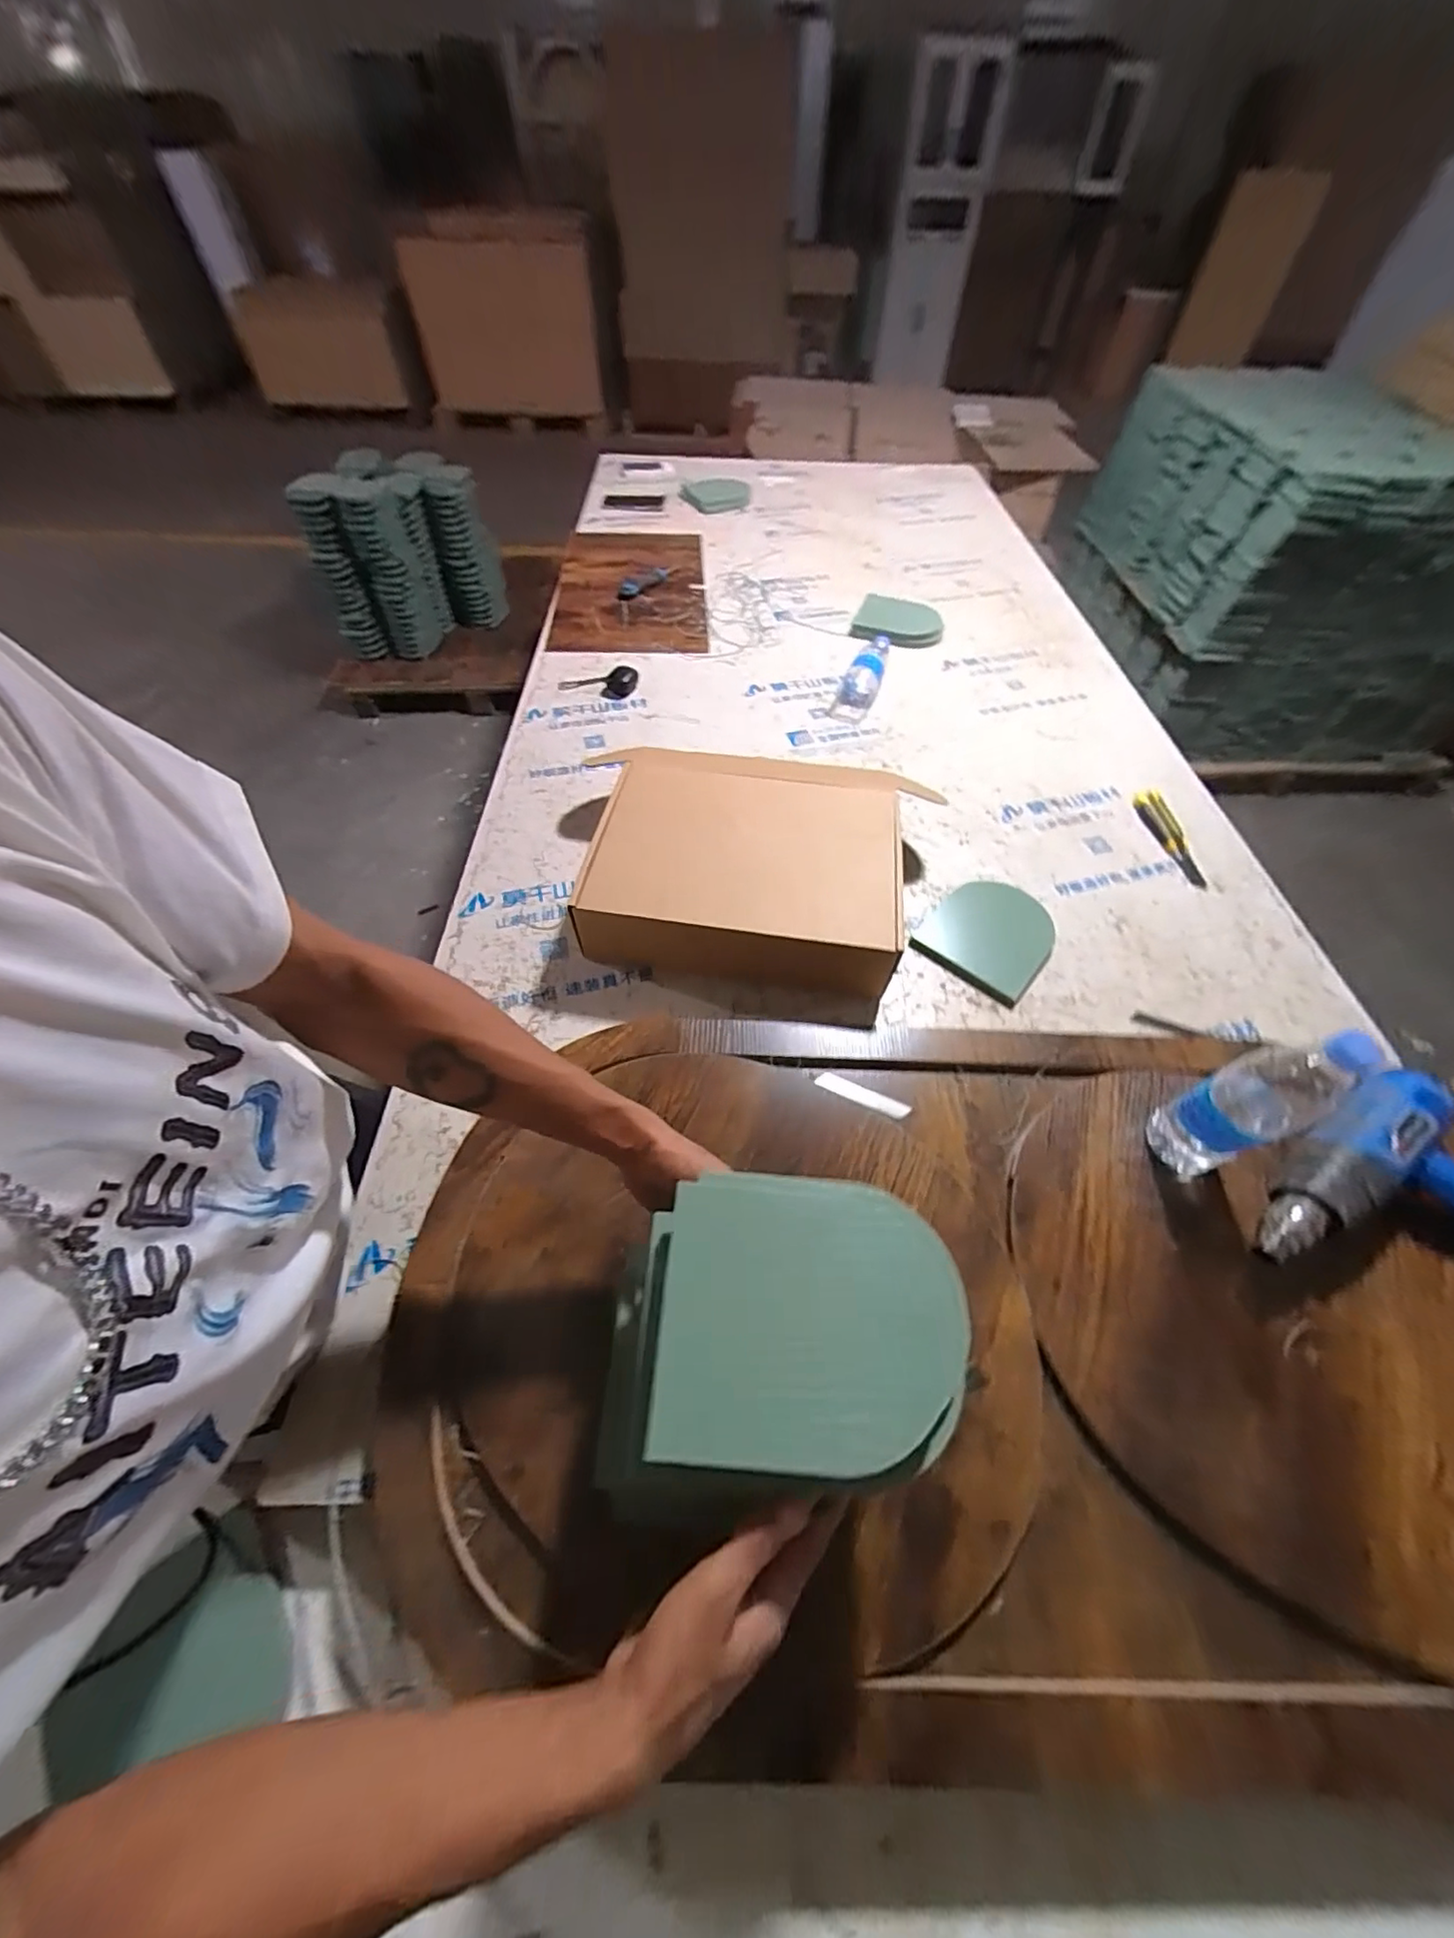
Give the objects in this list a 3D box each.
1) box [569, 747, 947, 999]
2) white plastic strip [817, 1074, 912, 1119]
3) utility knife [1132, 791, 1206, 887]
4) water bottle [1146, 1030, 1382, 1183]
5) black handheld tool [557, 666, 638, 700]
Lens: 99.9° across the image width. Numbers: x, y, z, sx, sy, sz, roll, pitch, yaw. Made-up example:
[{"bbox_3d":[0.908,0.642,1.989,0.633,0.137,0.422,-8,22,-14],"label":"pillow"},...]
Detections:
[{"bbox_3d":[0.038,-0.160,0.825,0.400,0.127,0.357,8,55,5],"label":"box"},{"bbox_3d":[0.150,0.139,0.675,0.103,0.004,0.020,21,58,14],"label":"white plastic strip"},{"bbox_3d":[0.681,-0.205,0.931,0.033,0.021,0.187,-7,56,-5],"label":"utility knife"},{"bbox_3d":[0.470,0.120,0.550,0.057,0.219,0.074,-22,56,-18],"label":"water bottle"},{"bbox_3d":[-0.240,-0.530,1.136,0.147,0.023,0.077,-4,55,-3],"label":"black handheld tool"}]

